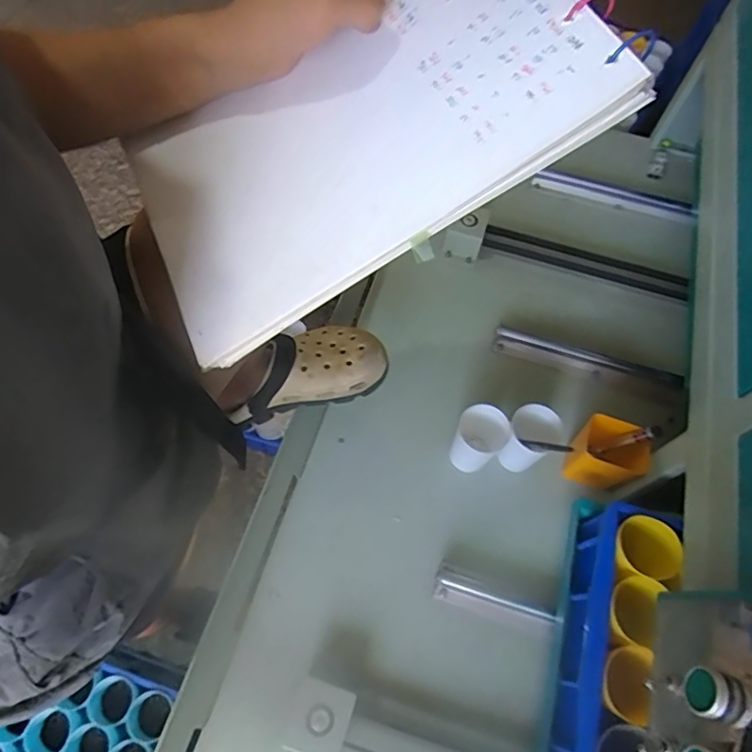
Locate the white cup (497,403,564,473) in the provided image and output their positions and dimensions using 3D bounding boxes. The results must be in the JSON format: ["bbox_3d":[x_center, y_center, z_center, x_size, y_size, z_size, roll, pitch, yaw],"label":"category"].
[{"bbox_3d":[0.201,0.083,0.713,0.061,0.094,0.059,1,63,-3],"label":"white cup"}]

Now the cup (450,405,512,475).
[{"bbox_3d":[0.134,0.087,0.709,0.062,0.106,0.058,1,63,-3],"label":"cup"}]

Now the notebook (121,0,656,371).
[{"bbox_3d":[-0.022,-0.158,0.338,0.283,0.016,0.190,-31,73,9],"label":"notebook"}]

